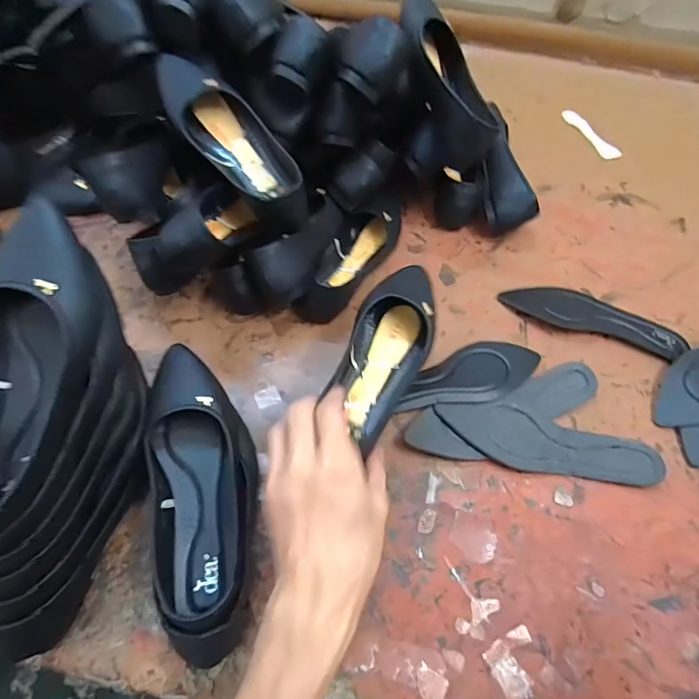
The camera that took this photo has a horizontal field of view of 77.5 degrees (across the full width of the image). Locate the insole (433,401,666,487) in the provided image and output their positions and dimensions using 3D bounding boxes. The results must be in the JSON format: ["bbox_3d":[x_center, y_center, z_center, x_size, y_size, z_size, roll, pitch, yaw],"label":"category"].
[{"bbox_3d":[0.220,0.106,0.486,0.243,0.011,0.068,15,59,5],"label":"insole"}]

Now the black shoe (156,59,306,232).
[{"bbox_3d":[-0.138,-0.250,0.514,0.088,0.067,0.264,-37,84,-23],"label":"black shoe"}]

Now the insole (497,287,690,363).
[{"bbox_3d":[0.324,-0.045,0.583,0.232,0.018,0.062,21,60,9],"label":"insole"}]

